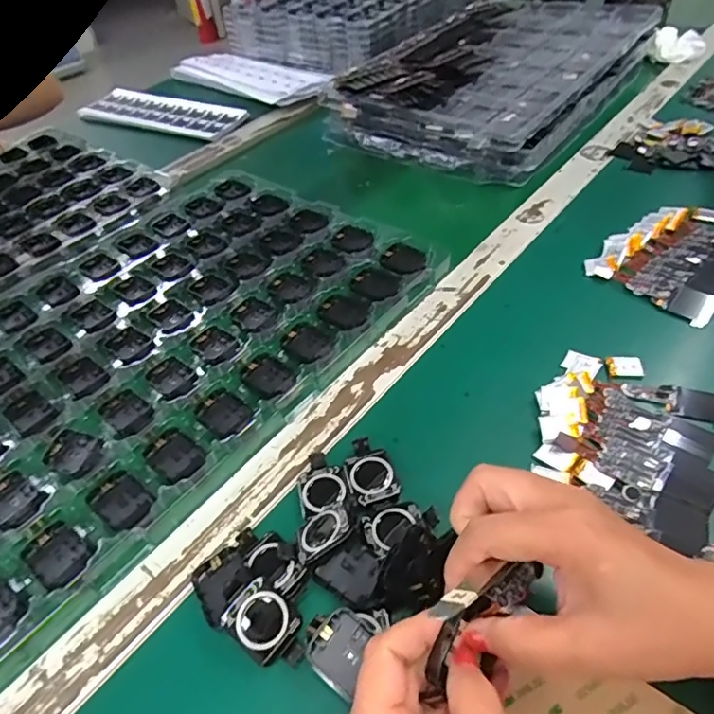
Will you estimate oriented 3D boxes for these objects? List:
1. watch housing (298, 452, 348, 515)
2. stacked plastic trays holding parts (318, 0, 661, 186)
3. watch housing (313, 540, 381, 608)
[{"bbox_3d":[-0.025,0.086,0.364,0.031,0.011,0.042,-13,47,-7],"label":"watch housing"},{"bbox_3d":[0.221,-0.425,0.788,0.316,0.059,0.474,31,57,29],"label":"stacked plastic trays holding parts"},{"bbox_3d":[-0.003,0.126,0.317,0.037,0.010,0.032,27,82,27],"label":"watch housing"}]

